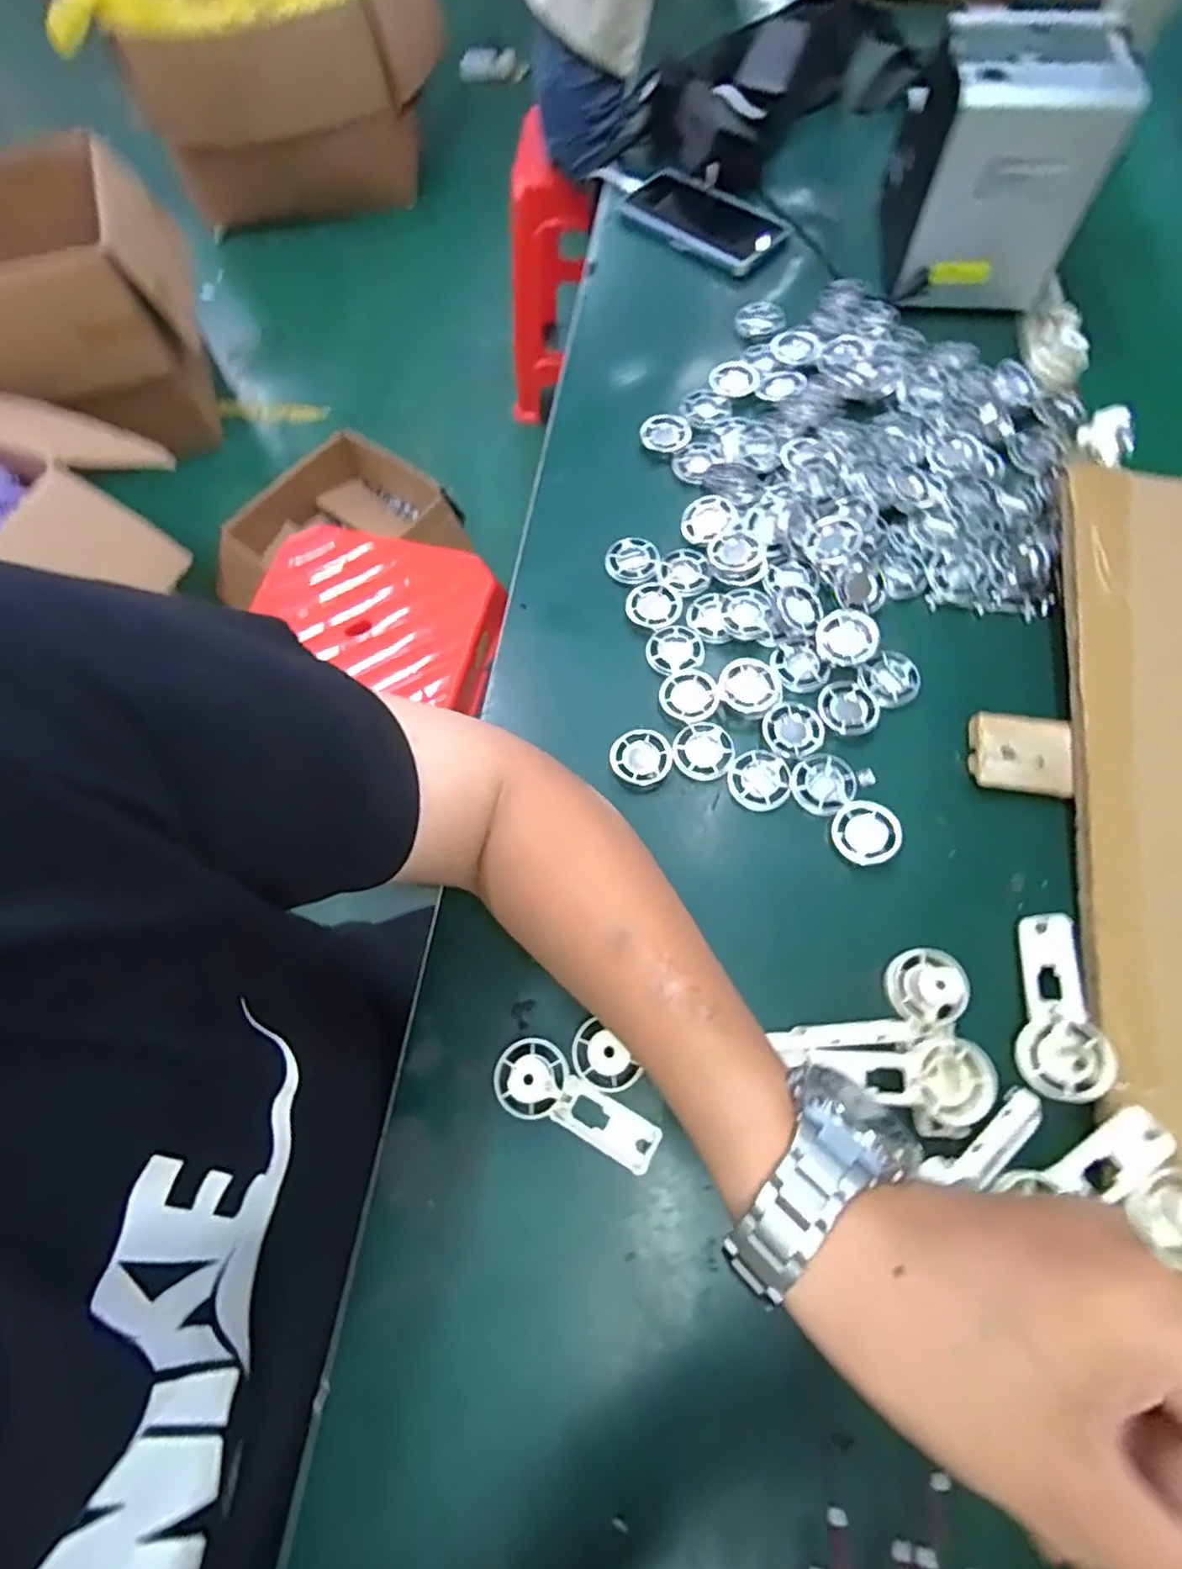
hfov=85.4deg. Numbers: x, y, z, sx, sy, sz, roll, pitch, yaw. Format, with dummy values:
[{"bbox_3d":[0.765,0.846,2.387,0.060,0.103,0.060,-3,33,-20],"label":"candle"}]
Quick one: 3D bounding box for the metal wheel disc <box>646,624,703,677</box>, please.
[{"bbox_3d":[0.059,-0.095,0.451,0.040,0.004,0.036,-19,70,-6],"label":"metal wheel disc"}]

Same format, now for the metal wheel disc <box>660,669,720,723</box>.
[{"bbox_3d":[0.067,-0.061,0.436,0.039,0.004,0.039,0,69,1],"label":"metal wheel disc"}]

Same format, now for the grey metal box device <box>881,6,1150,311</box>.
[{"bbox_3d":[0.333,-0.523,0.533,0.122,0.128,0.161,6,69,4],"label":"grey metal box device"}]

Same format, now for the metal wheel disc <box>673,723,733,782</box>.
[{"bbox_3d":[0.074,-0.022,0.424,0.039,0.006,0.039,0,69,1],"label":"metal wheel disc"}]

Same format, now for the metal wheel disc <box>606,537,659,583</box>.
[{"bbox_3d":[0.032,-0.169,0.484,0.040,0.004,0.040,0,69,1],"label":"metal wheel disc"}]

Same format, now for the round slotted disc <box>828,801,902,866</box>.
[{"bbox_3d":[0.170,0.030,0.396,0.039,0.014,0.038,0,69,1],"label":"round slotted disc"}]

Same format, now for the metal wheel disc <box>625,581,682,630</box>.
[{"bbox_3d":[0.046,-0.131,0.466,0.039,0.004,0.040,0,69,1],"label":"metal wheel disc"}]

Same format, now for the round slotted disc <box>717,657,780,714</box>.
[{"bbox_3d":[0.106,-0.067,0.429,0.039,0.010,0.040,0,69,1],"label":"round slotted disc"}]

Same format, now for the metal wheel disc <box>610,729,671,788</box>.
[{"bbox_3d":[0.033,-0.017,0.423,0.039,0.007,0.037,0,69,1],"label":"metal wheel disc"}]

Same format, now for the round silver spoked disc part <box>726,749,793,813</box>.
[{"bbox_3d":[0.109,-0.002,0.413,0.039,0.005,0.039,-1,77,5],"label":"round silver spoked disc part"}]

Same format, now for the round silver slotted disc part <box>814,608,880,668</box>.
[{"bbox_3d":[0.177,-0.101,0.442,0.043,0.014,0.041,0,69,1],"label":"round silver slotted disc part"}]

